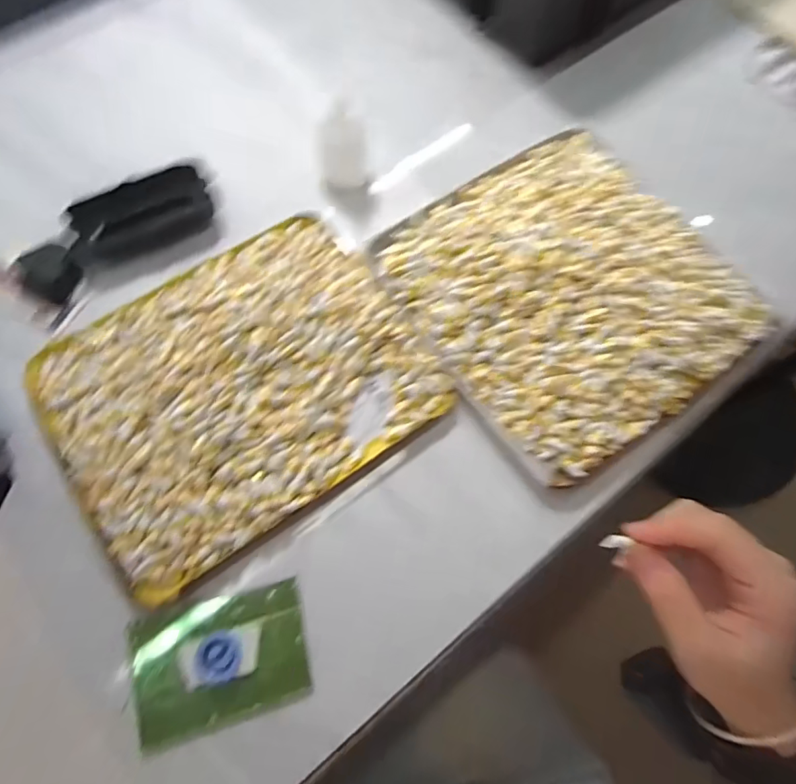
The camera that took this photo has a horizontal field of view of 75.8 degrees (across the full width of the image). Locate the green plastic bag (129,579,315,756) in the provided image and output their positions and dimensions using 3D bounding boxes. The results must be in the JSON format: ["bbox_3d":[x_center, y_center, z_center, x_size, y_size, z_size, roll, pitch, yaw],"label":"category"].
[{"bbox_3d":[-0.106,0.160,0.306,0.098,0.021,0.069,-16,77,-5],"label":"green plastic bag"}]

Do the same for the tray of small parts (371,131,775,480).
[{"bbox_3d":[0.128,-0.079,0.383,0.221,0.020,0.240,-34,79,-8],"label":"tray of small parts"}]

